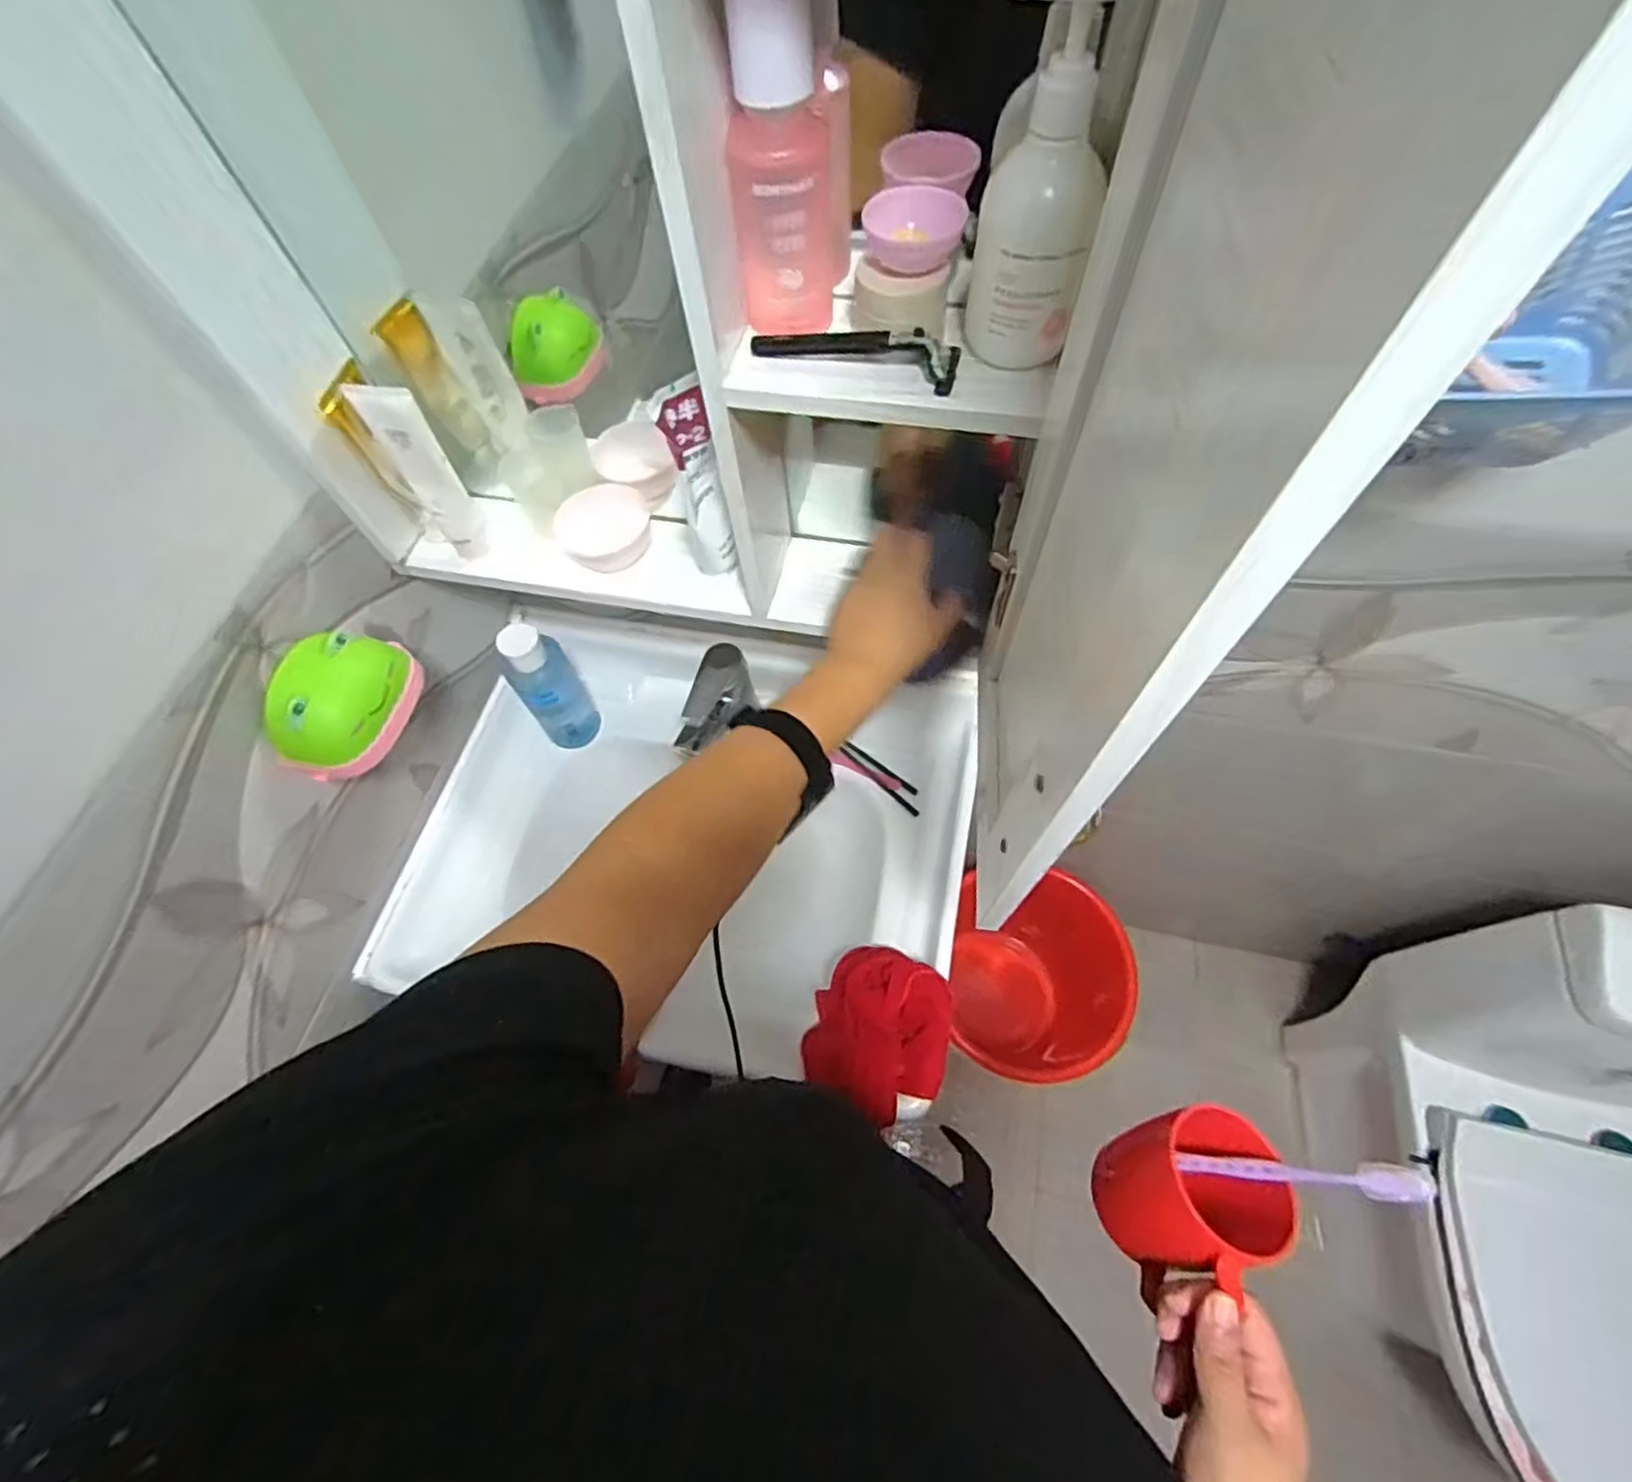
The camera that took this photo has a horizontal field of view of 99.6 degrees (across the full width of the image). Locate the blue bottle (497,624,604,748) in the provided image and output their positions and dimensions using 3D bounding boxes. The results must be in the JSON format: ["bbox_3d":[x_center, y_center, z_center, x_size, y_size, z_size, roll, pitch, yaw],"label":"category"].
[{"bbox_3d":[-0.307,-0.058,0.805,0.067,0.193,0.055,-38,66,-15],"label":"blue bottle"}]

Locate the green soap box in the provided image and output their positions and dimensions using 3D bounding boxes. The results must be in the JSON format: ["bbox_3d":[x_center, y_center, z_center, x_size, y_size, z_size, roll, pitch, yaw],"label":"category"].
[{"bbox_3d":[-0.403,-0.034,0.586,0.069,0.081,0.118,18,65,12],"label":"green soap box"}]

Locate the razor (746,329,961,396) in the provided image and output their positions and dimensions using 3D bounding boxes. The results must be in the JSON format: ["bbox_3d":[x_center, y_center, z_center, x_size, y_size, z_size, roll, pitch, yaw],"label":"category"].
[{"bbox_3d":[0.022,-0.234,0.411,0.124,0.024,0.031,11,64,9],"label":"razor"}]

